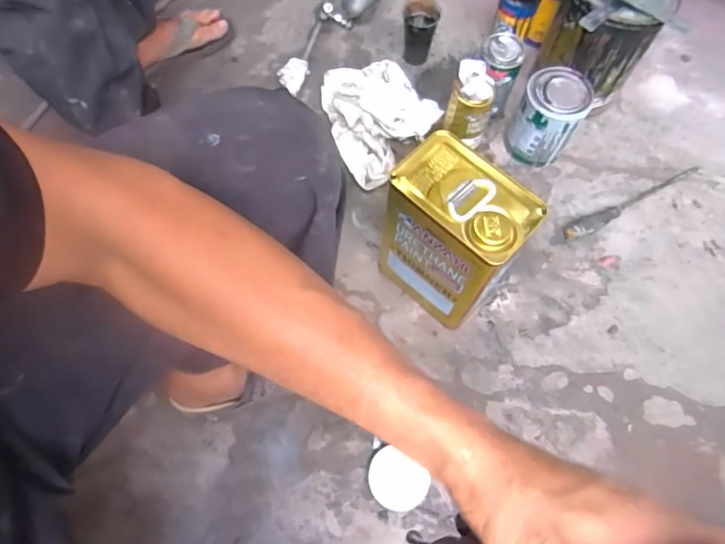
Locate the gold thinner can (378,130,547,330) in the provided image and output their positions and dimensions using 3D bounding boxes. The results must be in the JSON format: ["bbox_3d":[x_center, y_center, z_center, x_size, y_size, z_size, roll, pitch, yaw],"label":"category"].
[{"bbox_3d":[0.119,-0.036,0.677,0.126,0.254,0.165,-42,73,-17],"label":"gold thinner can"}]

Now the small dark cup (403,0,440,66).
[{"bbox_3d":[0.110,-0.455,0.948,0.063,0.113,0.055,6,66,2],"label":"small dark cup"}]

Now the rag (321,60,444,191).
[{"bbox_3d":[0.032,-0.286,0.891,0.190,0.046,0.258,-20,68,-10],"label":"rag"}]

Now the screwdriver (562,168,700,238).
[{"bbox_3d":[0.466,-0.125,0.840,0.296,0.039,0.031,-26,69,-12],"label":"screwdriver"}]

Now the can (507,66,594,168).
[{"bbox_3d":[0.313,-0.261,0.844,0.106,0.139,0.111,22,68,8],"label":"can"}]

